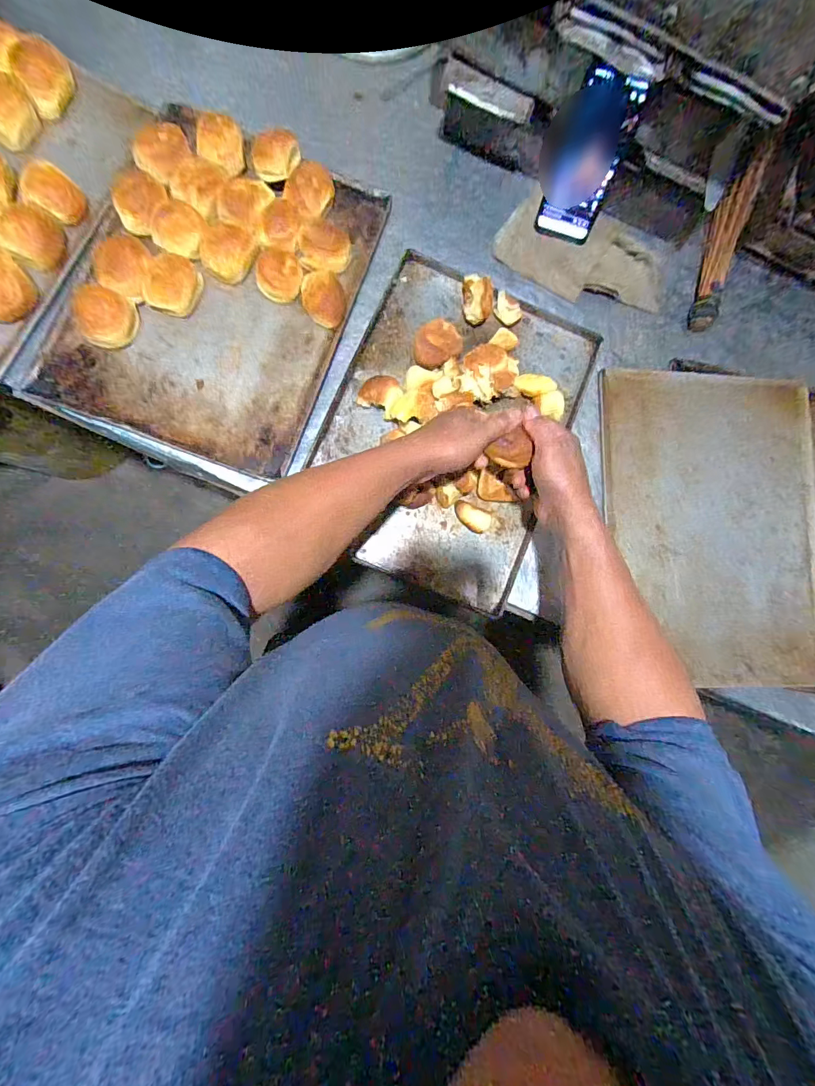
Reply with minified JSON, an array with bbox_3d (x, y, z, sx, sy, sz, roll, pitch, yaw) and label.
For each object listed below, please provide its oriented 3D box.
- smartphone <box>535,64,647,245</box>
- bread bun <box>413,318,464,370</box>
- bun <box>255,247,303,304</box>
[{"bbox_3d":[0.229,-0.488,0.531,0.080,0.169,0.015,21,66,5],"label":"smartphone"},{"bbox_3d":[0.040,-0.270,0.562,0.065,0.036,0.063,-31,87,-6],"label":"bread bun"},{"bbox_3d":[-0.171,-0.356,0.549,0.061,0.031,0.057,0,85,-3],"label":"bun"}]

